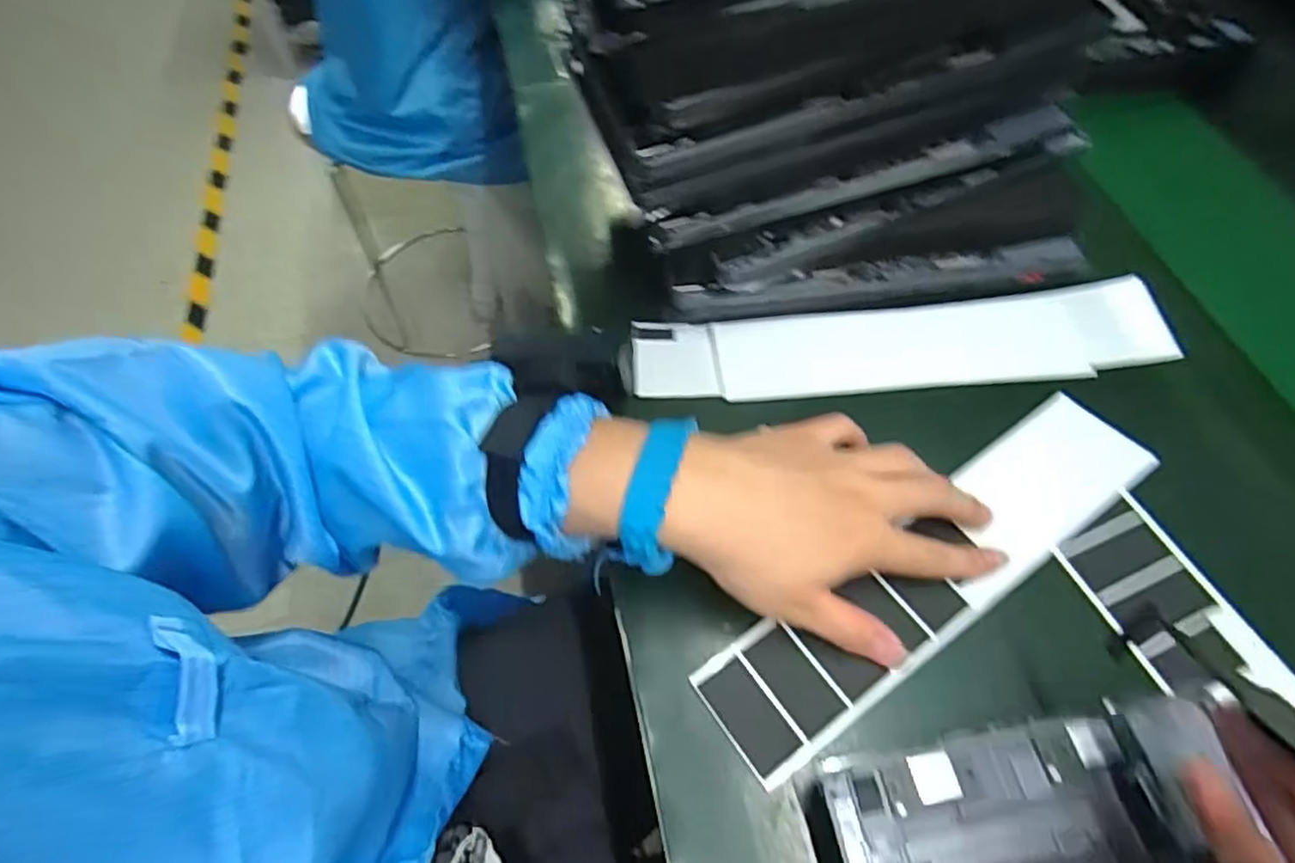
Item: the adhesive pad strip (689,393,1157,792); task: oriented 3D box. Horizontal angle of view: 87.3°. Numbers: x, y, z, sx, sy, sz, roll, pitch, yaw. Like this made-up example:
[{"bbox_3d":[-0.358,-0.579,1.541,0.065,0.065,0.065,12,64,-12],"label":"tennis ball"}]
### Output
[{"bbox_3d":[0.145,0.067,0.341,0.265,0.009,0.058,-33,63,-15],"label":"adhesive pad strip"}]

